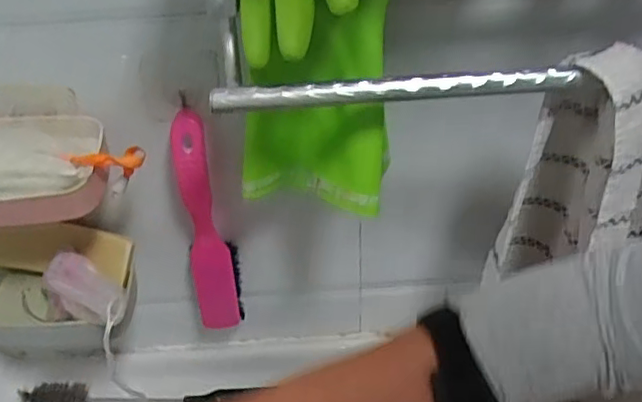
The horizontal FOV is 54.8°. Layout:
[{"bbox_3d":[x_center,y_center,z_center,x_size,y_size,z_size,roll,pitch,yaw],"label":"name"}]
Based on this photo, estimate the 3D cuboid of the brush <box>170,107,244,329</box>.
[{"bbox_3d":[-0.103,0.026,0.564,0.039,0.230,0.029,-2,37,0],"label":"brush"}]

